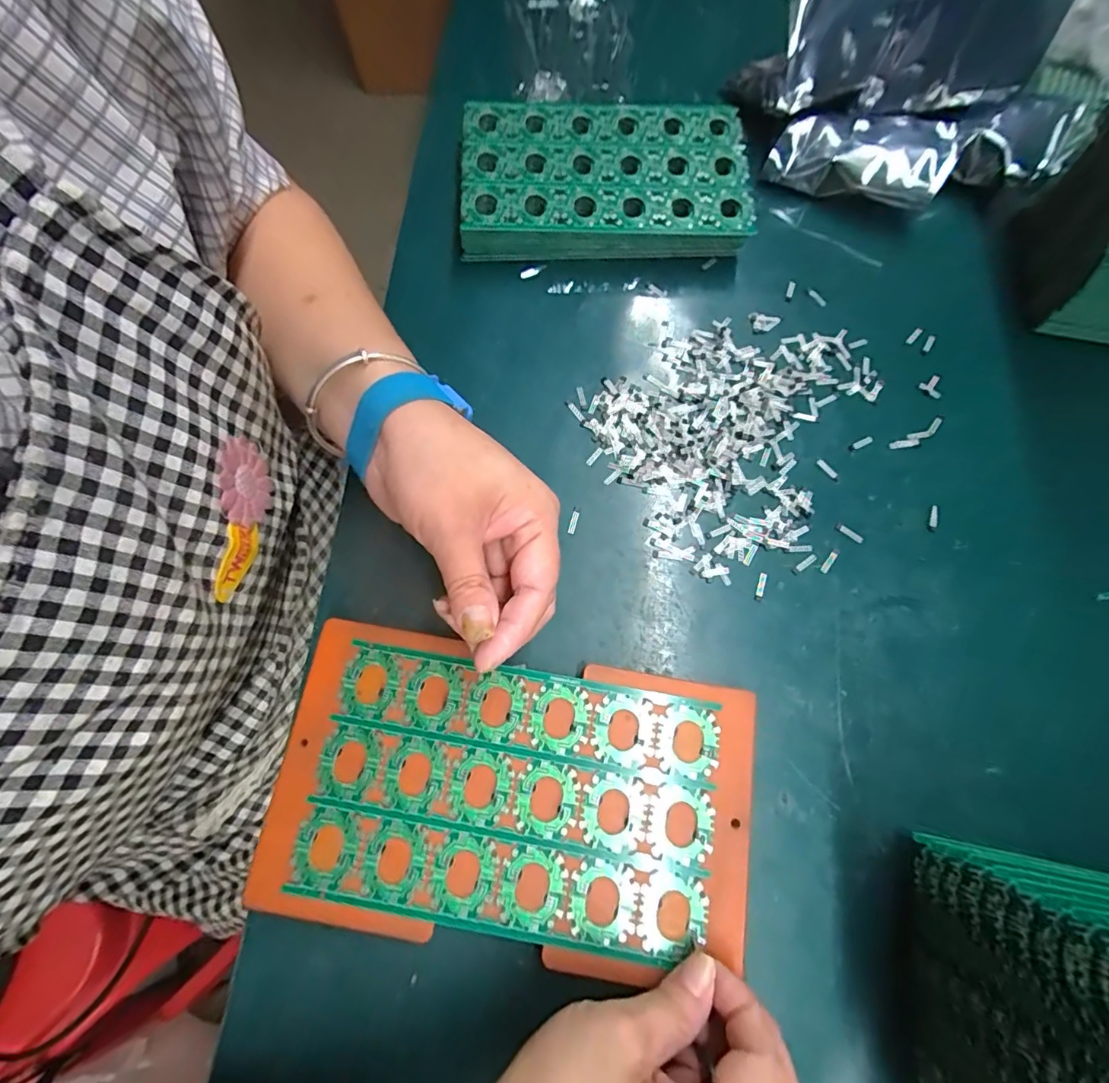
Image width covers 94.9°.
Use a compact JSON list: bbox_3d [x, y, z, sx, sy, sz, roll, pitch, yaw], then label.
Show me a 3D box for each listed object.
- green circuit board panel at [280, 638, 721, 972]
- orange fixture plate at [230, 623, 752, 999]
[{"bbox_3d":[-0.021,0.127,0.256,0.197,0.004,0.119,10,72,3],"label":"green circuit board panel"},{"bbox_3d":[-0.021,0.127,0.257,0.235,0.011,0.135,9,70,4],"label":"orange fixture plate"}]

